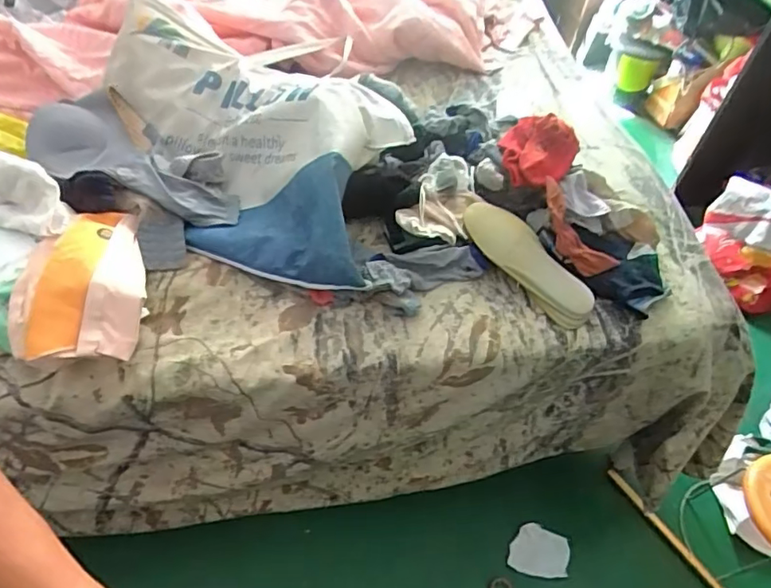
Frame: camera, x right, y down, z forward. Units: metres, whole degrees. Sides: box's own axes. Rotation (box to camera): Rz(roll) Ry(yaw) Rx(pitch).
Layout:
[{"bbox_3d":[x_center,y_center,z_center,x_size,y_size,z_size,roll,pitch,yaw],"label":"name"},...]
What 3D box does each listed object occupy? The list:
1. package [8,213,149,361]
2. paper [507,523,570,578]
[{"bbox_3d":[-0.397,-0.026,0.717,0.150,0.060,0.230,-5,53,-7],"label":"package"},{"bbox_3d":[0.347,0.577,1.205,0.132,0.011,0.104,15,53,9],"label":"paper"}]

